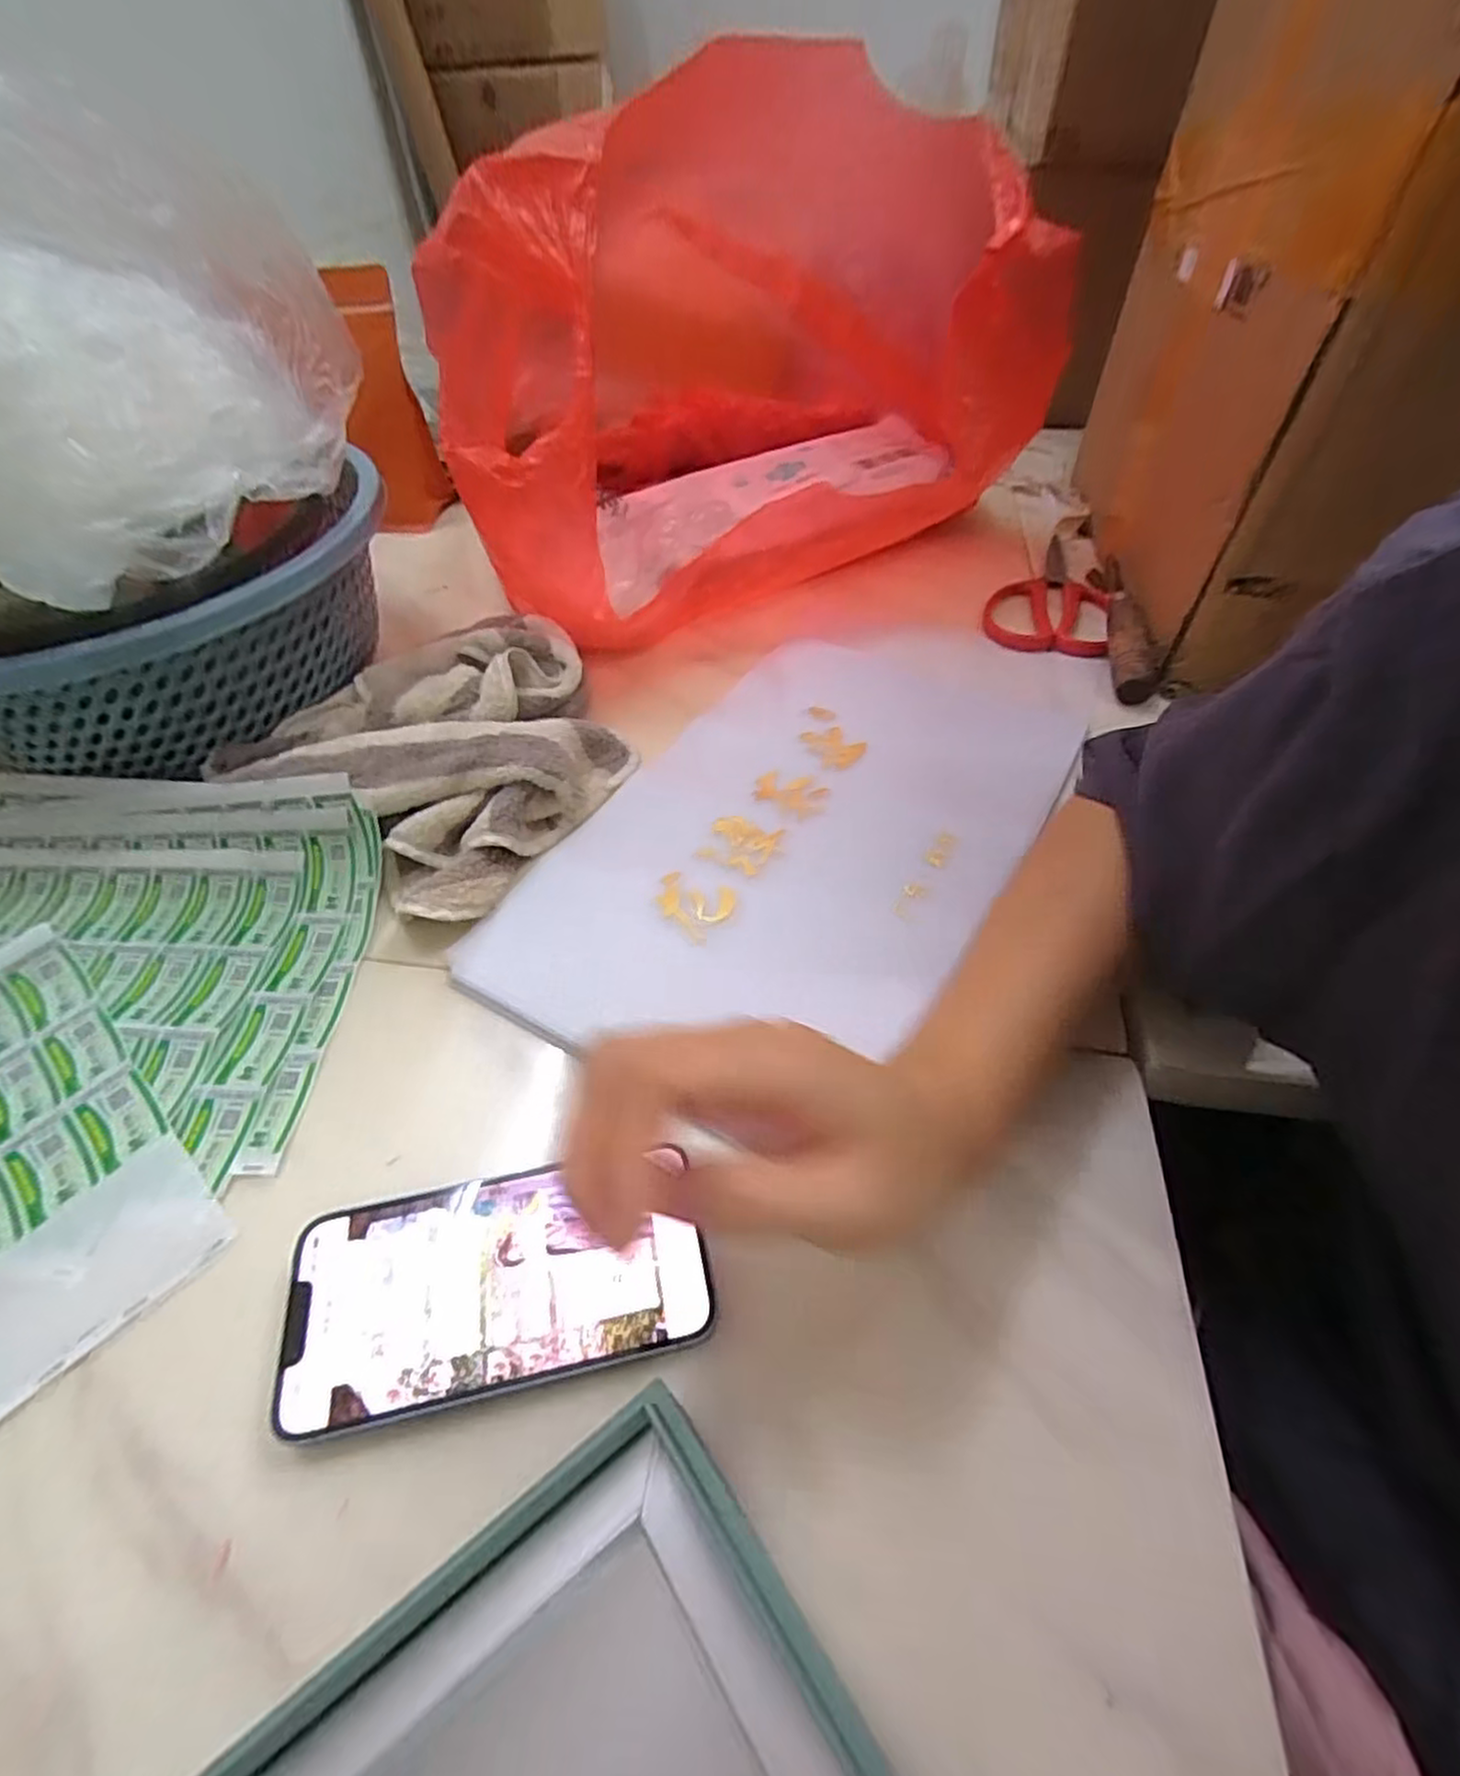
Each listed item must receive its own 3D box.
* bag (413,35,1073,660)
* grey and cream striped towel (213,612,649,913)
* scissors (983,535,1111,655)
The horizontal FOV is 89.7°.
[{"bbox_3d":[0.000,-0.452,0.591,0.476,0.278,0.494,-17,51,-13],"label":"bag"},{"bbox_3d":[-0.167,-0.091,0.432,0.196,0.050,0.194,26,55,22],"label":"grey and cream striped towel"},{"bbox_3d":[0.253,-0.239,0.579,0.085,0.015,0.186,15,52,14],"label":"scissors"}]

